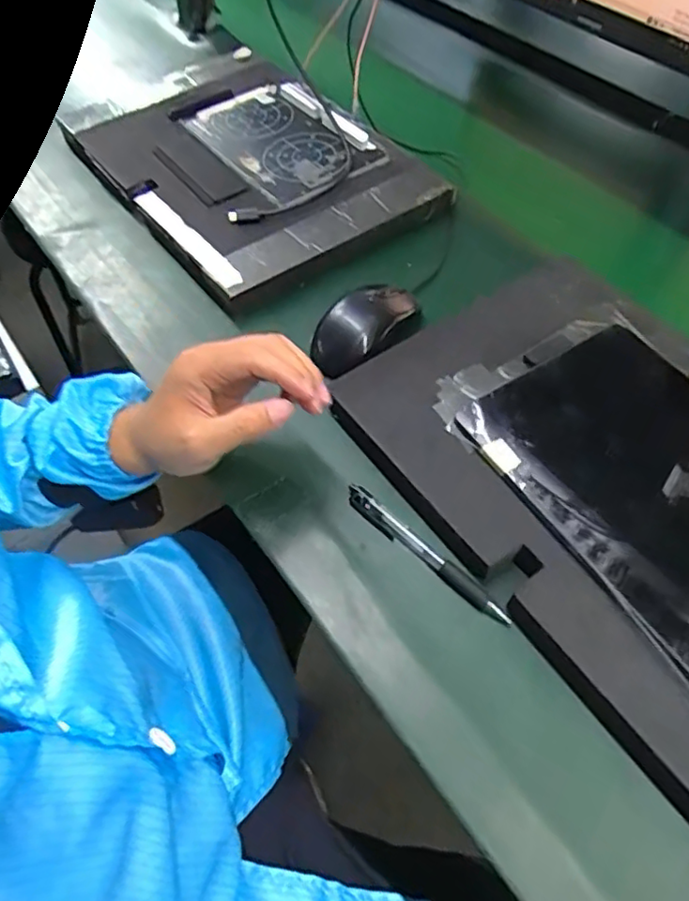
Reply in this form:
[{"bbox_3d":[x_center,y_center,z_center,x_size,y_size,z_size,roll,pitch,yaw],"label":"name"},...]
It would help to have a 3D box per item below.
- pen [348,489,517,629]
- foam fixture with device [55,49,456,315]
[{"bbox_3d":[0.054,0.069,0.412,0.137,0.009,0.015,38,63,23],"label":"pen"},{"bbox_3d":[-0.111,-0.308,0.650,0.254,0.047,0.382,-35,62,-21],"label":"foam fixture with device"}]

